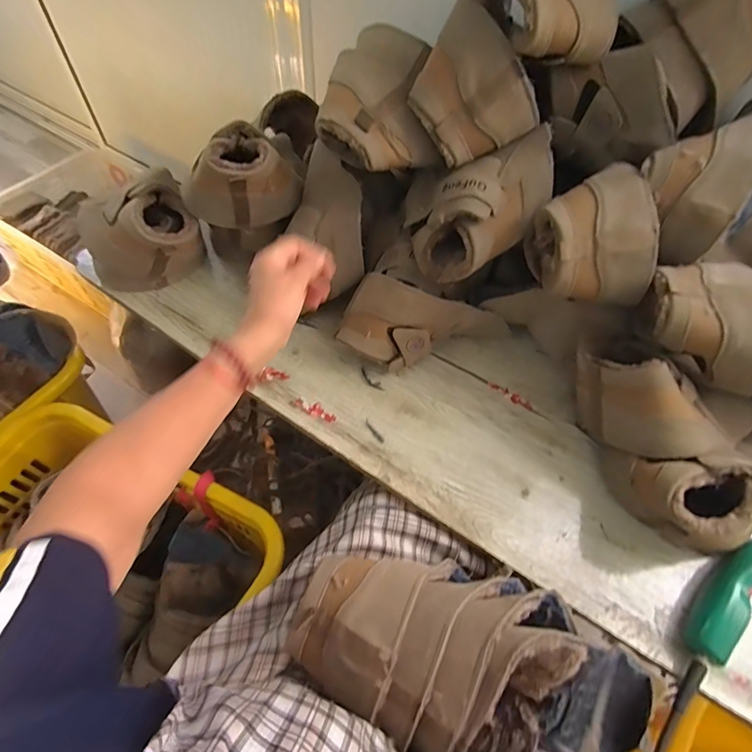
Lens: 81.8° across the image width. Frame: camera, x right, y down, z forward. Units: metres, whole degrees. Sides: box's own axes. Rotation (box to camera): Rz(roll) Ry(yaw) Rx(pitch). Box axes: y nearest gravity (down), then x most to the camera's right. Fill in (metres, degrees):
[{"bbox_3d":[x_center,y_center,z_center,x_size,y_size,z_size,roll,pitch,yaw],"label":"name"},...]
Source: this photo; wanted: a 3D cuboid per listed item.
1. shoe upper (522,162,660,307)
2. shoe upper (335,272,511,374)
[{"bbox_3d":[0.241,-0.151,0.490,0.103,0.109,0.117,-14,56,-13],"label":"shoe upper"},{"bbox_3d":[0.067,-0.068,0.594,0.229,0.105,0.091,11,54,5],"label":"shoe upper"}]

